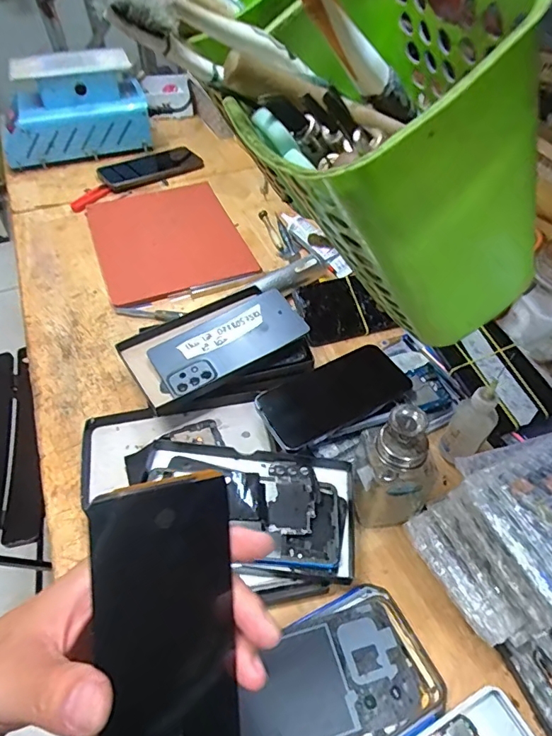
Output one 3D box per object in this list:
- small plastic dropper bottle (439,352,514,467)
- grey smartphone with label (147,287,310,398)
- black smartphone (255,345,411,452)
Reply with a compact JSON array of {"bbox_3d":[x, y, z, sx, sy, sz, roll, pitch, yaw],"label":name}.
[{"bbox_3d":[0.173,0.045,0.425,0.033,0.121,0.037,31,56,24],"label":"small plastic dropper bottle"},{"bbox_3d":[-0.049,-0.030,0.515,0.160,0.008,0.075,-29,62,-17],"label":"grey smartphone with label"},{"bbox_3d":[0.056,0.025,0.483,0.140,0.009,0.081,-28,49,-9],"label":"black smartphone"}]

